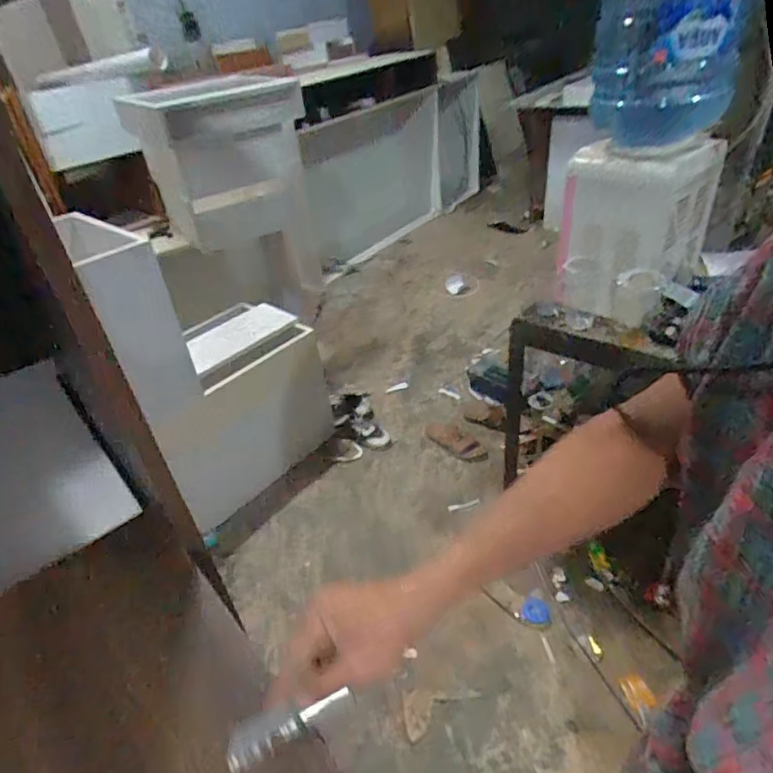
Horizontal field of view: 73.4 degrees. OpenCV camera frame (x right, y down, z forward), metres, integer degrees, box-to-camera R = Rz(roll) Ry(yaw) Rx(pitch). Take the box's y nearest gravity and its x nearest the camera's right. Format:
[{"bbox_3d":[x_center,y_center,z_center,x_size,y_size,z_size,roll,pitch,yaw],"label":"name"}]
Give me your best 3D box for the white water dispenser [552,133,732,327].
[{"bbox_3d":[0.559,-0.364,1.188,0.294,0.338,0.272,15,41,28],"label":"white water dispenser"}]

